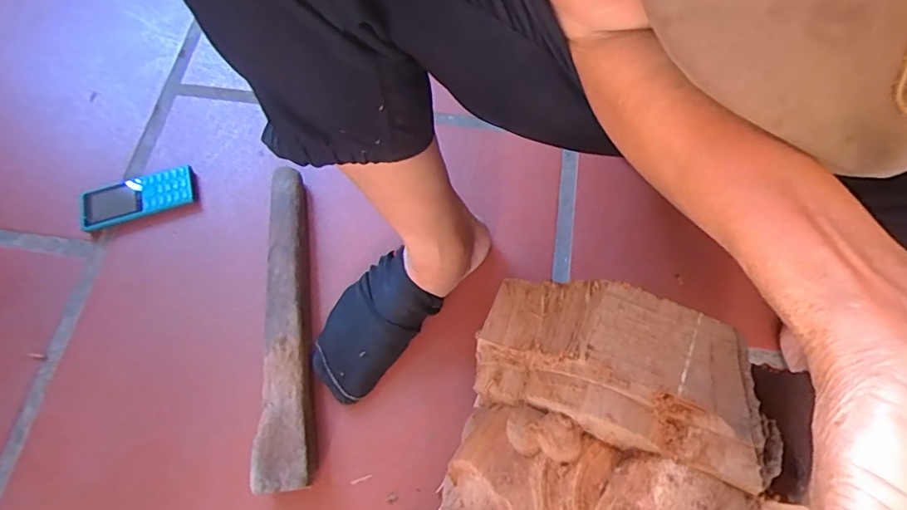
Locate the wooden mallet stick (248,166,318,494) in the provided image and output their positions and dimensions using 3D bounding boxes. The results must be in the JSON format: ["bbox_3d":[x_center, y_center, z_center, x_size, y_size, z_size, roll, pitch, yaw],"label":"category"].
[{"bbox_3d":[-0.164,0.068,0.520,0.054,0.044,0.312,-5,68,0],"label":"wooden mallet stick"}]

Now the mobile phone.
[{"bbox_3d":[-0.370,-0.067,0.593,0.131,0.018,0.051,-16,68,-4],"label":"mobile phone"}]

